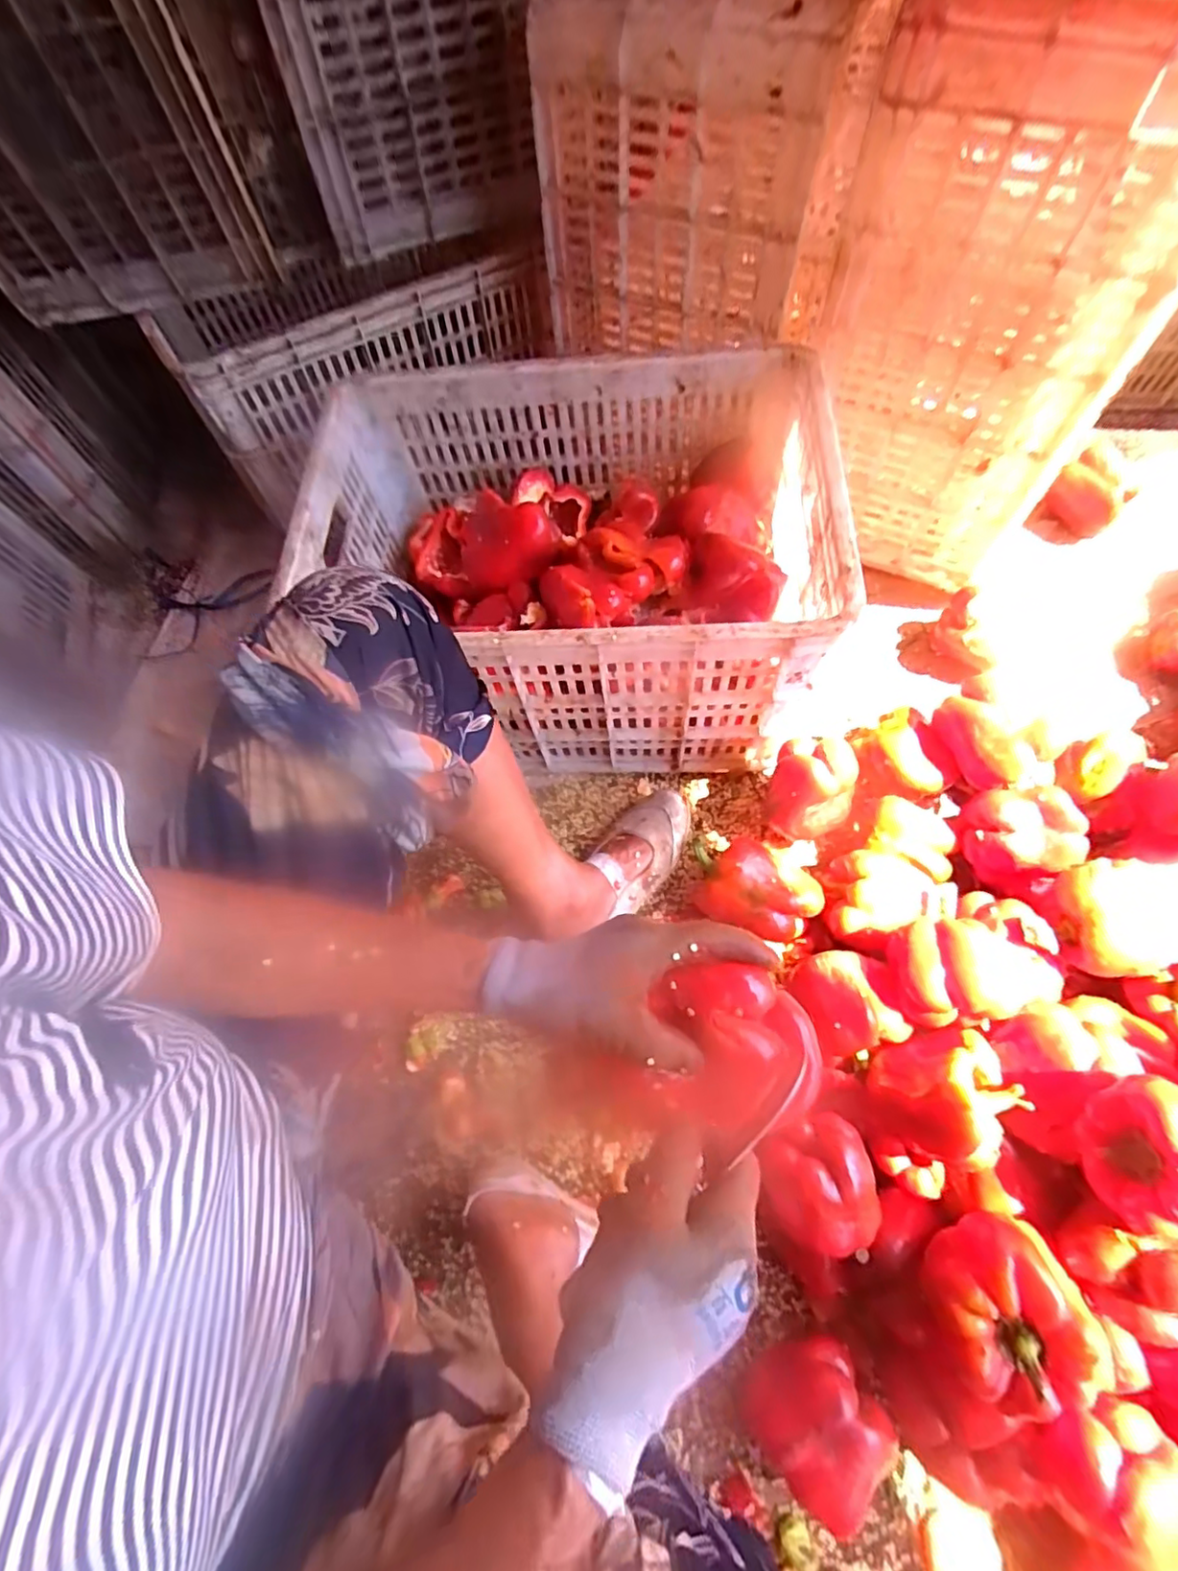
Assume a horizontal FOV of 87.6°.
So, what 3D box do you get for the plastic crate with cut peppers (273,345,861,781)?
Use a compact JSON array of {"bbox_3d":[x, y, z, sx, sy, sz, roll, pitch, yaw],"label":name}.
[{"bbox_3d":[-0.023,-0.238,0.702,0.511,0.282,0.380,-1,67,3],"label":"plastic crate with cut peppers"}]

